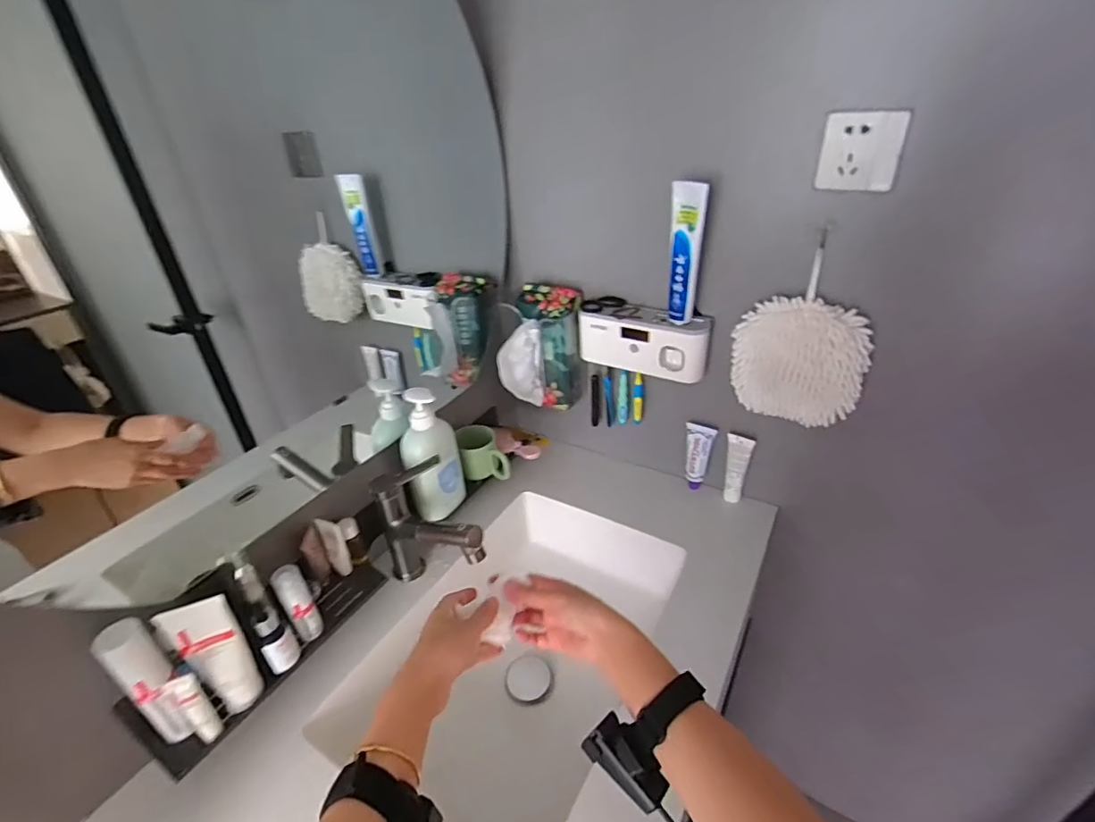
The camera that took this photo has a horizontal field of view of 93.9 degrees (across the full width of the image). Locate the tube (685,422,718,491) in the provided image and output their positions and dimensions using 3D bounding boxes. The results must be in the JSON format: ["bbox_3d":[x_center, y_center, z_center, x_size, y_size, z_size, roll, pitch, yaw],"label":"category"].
[{"bbox_3d":[0.273,0.083,0.927,0.049,0.137,0.028,17,32,29],"label":"tube"}]

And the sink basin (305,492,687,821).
[{"bbox_3d":[-0.048,0.363,0.782,0.343,0.145,0.484,16,36,28],"label":"sink basin"}]

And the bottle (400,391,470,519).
[{"bbox_3d":[-0.181,0.070,0.800,0.082,0.204,0.063,-8,32,-8],"label":"bottle"}]

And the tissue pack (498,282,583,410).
[{"bbox_3d":[-0.010,-0.101,0.908,0.115,0.204,0.139,11,34,21],"label":"tissue pack"}]

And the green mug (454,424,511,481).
[{"bbox_3d":[-0.115,0.075,0.896,0.078,0.078,0.083,-11,32,-13],"label":"green mug"}]

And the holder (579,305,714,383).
[{"bbox_3d":[0.154,-0.115,0.857,0.220,0.103,0.052,14,36,26],"label":"holder"}]

